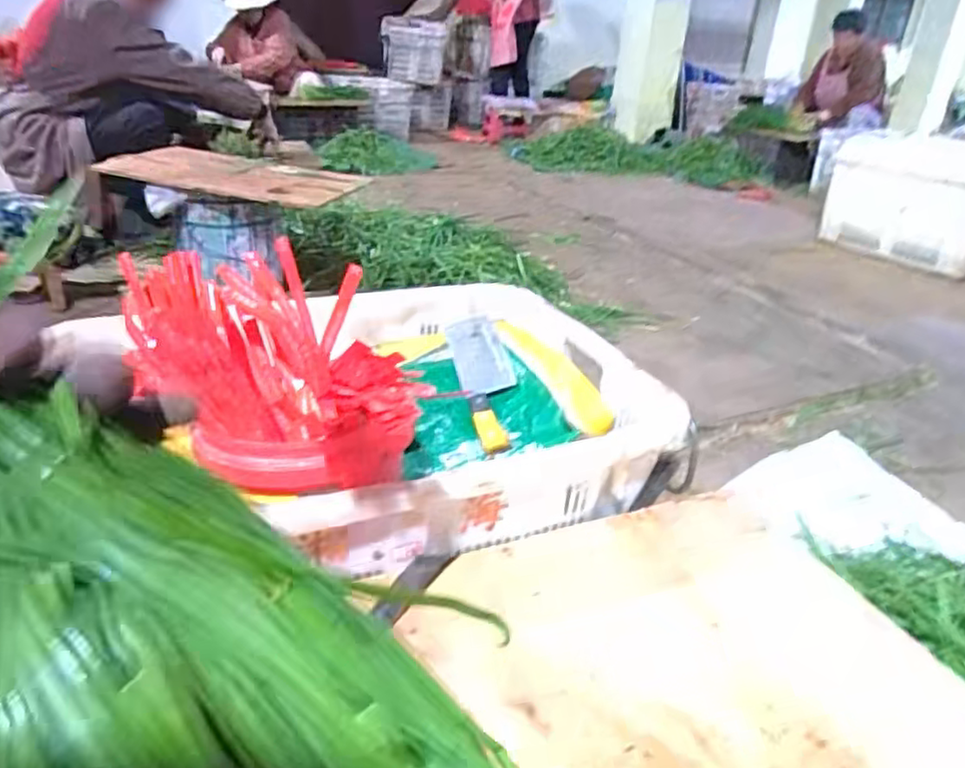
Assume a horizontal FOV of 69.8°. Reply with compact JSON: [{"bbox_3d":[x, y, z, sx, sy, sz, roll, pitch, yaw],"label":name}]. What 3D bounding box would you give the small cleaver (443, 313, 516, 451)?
[{"bbox_3d":[0.004,-0.003,0.876,0.071,0.025,0.271,-1,40,-9],"label":"small cleaver"}]

